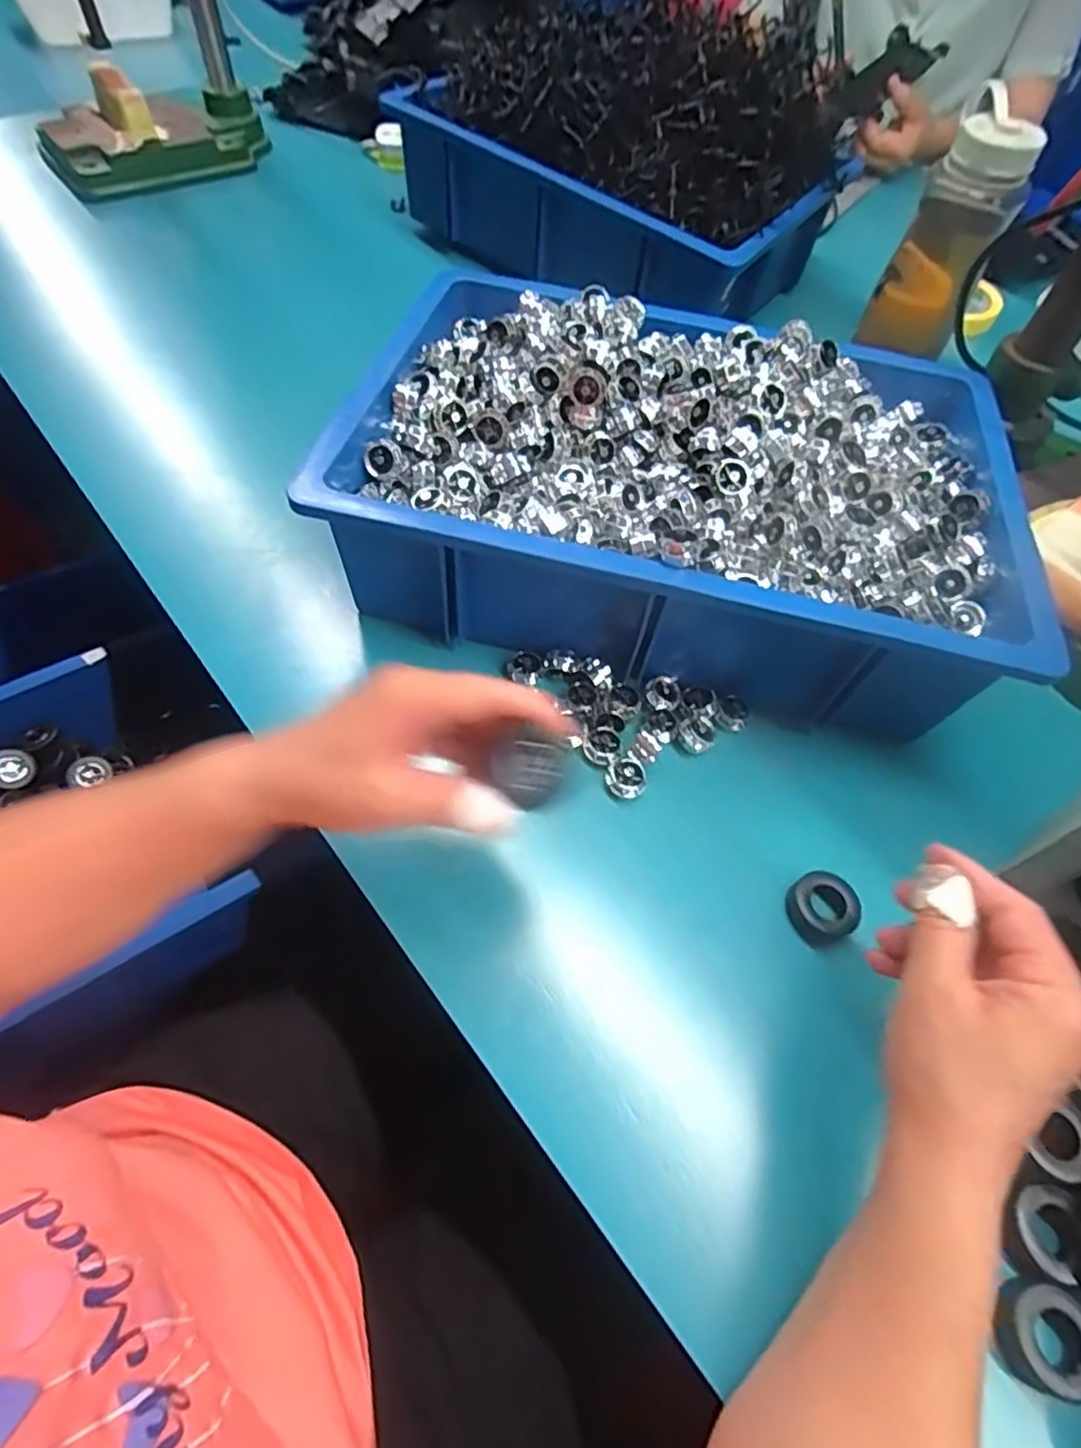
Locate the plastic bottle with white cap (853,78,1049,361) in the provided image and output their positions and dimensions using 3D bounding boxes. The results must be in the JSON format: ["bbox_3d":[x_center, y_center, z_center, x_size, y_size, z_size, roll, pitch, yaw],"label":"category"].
[{"bbox_3d":[0.399,-0.470,0.641,0.084,0.186,0.077,27,61,12],"label":"plastic bottle with white cap"}]

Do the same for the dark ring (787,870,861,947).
[{"bbox_3d":[0.157,0.103,0.370,0.042,0.013,0.036,-17,62,-13],"label":"dark ring"}]

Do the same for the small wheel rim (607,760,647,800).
[{"bbox_3d":[0.053,0.033,0.404,0.022,0.009,0.023,1,59,-2],"label":"small wheel rim"}]

